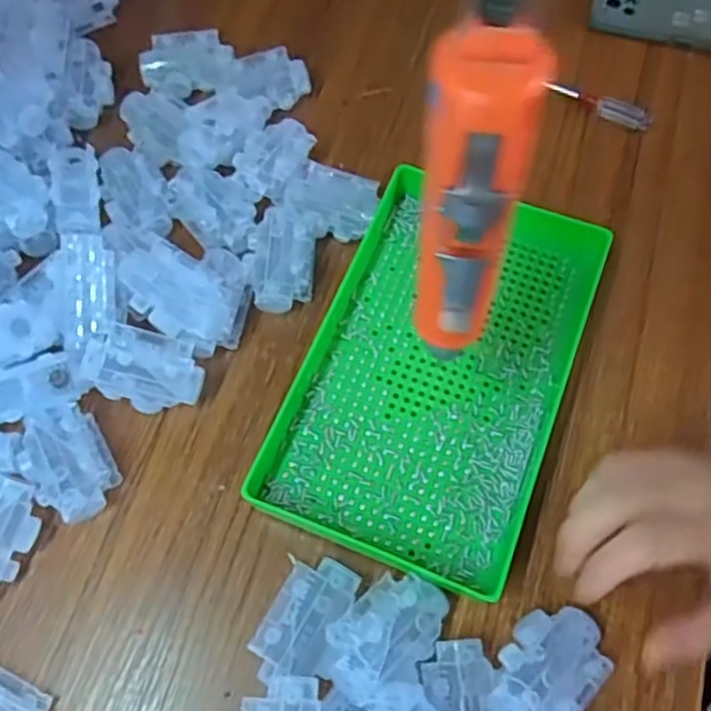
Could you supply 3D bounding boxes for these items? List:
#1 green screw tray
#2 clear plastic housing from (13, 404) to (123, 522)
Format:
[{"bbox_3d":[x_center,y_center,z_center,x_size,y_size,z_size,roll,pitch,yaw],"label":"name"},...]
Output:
[{"bbox_3d":[0.050,0.004,0.444,0.156,0.033,0.251,21,67,9],"label":"green screw tray"},{"bbox_3d":[-0.171,0.066,0.420,0.046,0.024,0.065,-30,69,-13],"label":"clear plastic housing"}]

